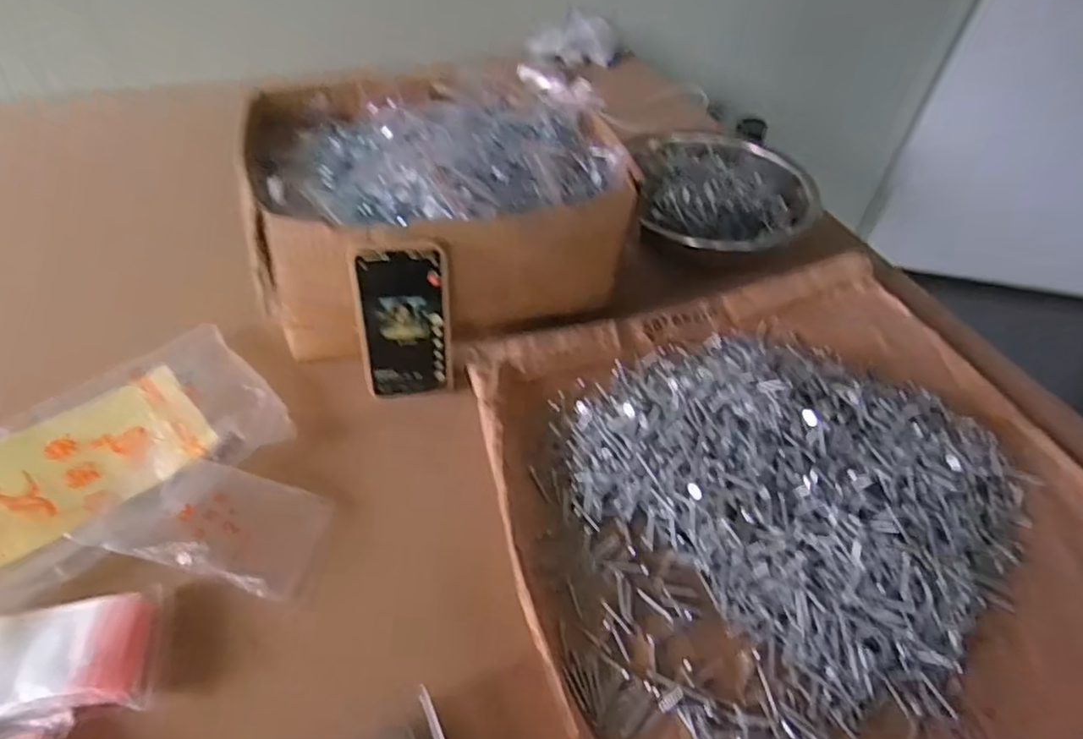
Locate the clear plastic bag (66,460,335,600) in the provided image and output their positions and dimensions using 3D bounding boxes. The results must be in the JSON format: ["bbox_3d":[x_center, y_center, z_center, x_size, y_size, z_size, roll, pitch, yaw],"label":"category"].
[{"bbox_3d":[-0.251,0.118,0.488,0.155,0.031,0.080,11,47,5],"label":"clear plastic bag"}]

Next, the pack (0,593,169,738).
[{"bbox_3d":[-0.326,0.193,0.408,0.142,0.028,0.082,-4,48,-10],"label":"pack"}]

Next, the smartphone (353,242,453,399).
[{"bbox_3d":[-0.121,-0.042,0.564,0.076,0.153,0.015,-4,37,-10],"label":"smartphone"}]

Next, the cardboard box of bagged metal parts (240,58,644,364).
[{"bbox_3d":[-0.106,-0.166,0.664,0.359,0.154,0.309,-6,48,-11],"label":"cardboard box of bagged metal parts"}]

